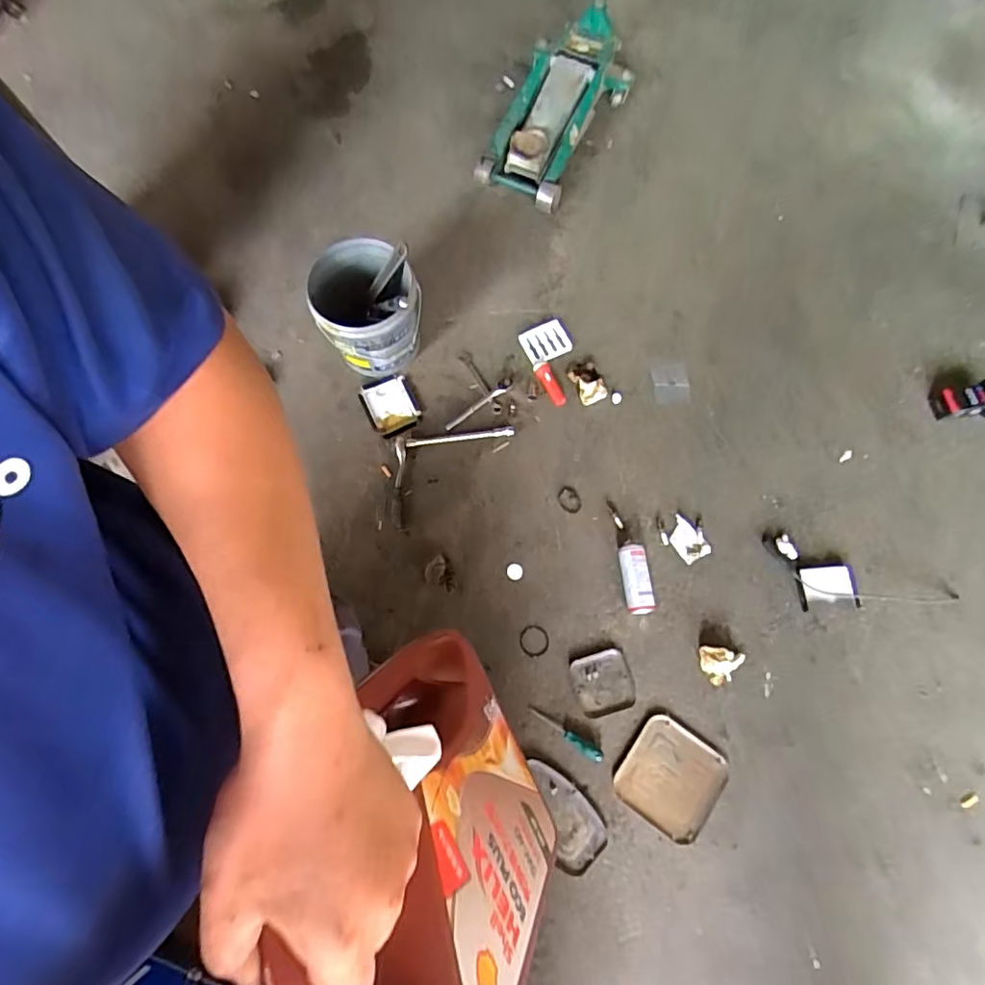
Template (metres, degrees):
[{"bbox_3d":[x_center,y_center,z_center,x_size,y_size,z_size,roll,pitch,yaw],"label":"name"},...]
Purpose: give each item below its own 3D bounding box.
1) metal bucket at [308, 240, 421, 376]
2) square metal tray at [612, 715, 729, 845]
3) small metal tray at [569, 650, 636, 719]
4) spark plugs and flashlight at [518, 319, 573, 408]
[{"bbox_3d":[-0.316,-0.465,1.461,0.252,0.271,0.231,0,75,-2],"label":"metal bucket"},{"bbox_3d":[0.402,0.641,1.310,0.211,0.011,0.212,36,77,8],"label":"square metal tray"},{"bbox_3d":[0.261,0.449,1.367,0.137,0.010,0.137,-15,76,-6],"label":"small metal tray"},{"bbox_3d":[0.173,-0.356,1.595,0.128,0.035,0.240,-22,74,-6],"label":"spark plugs and flashlight"}]

